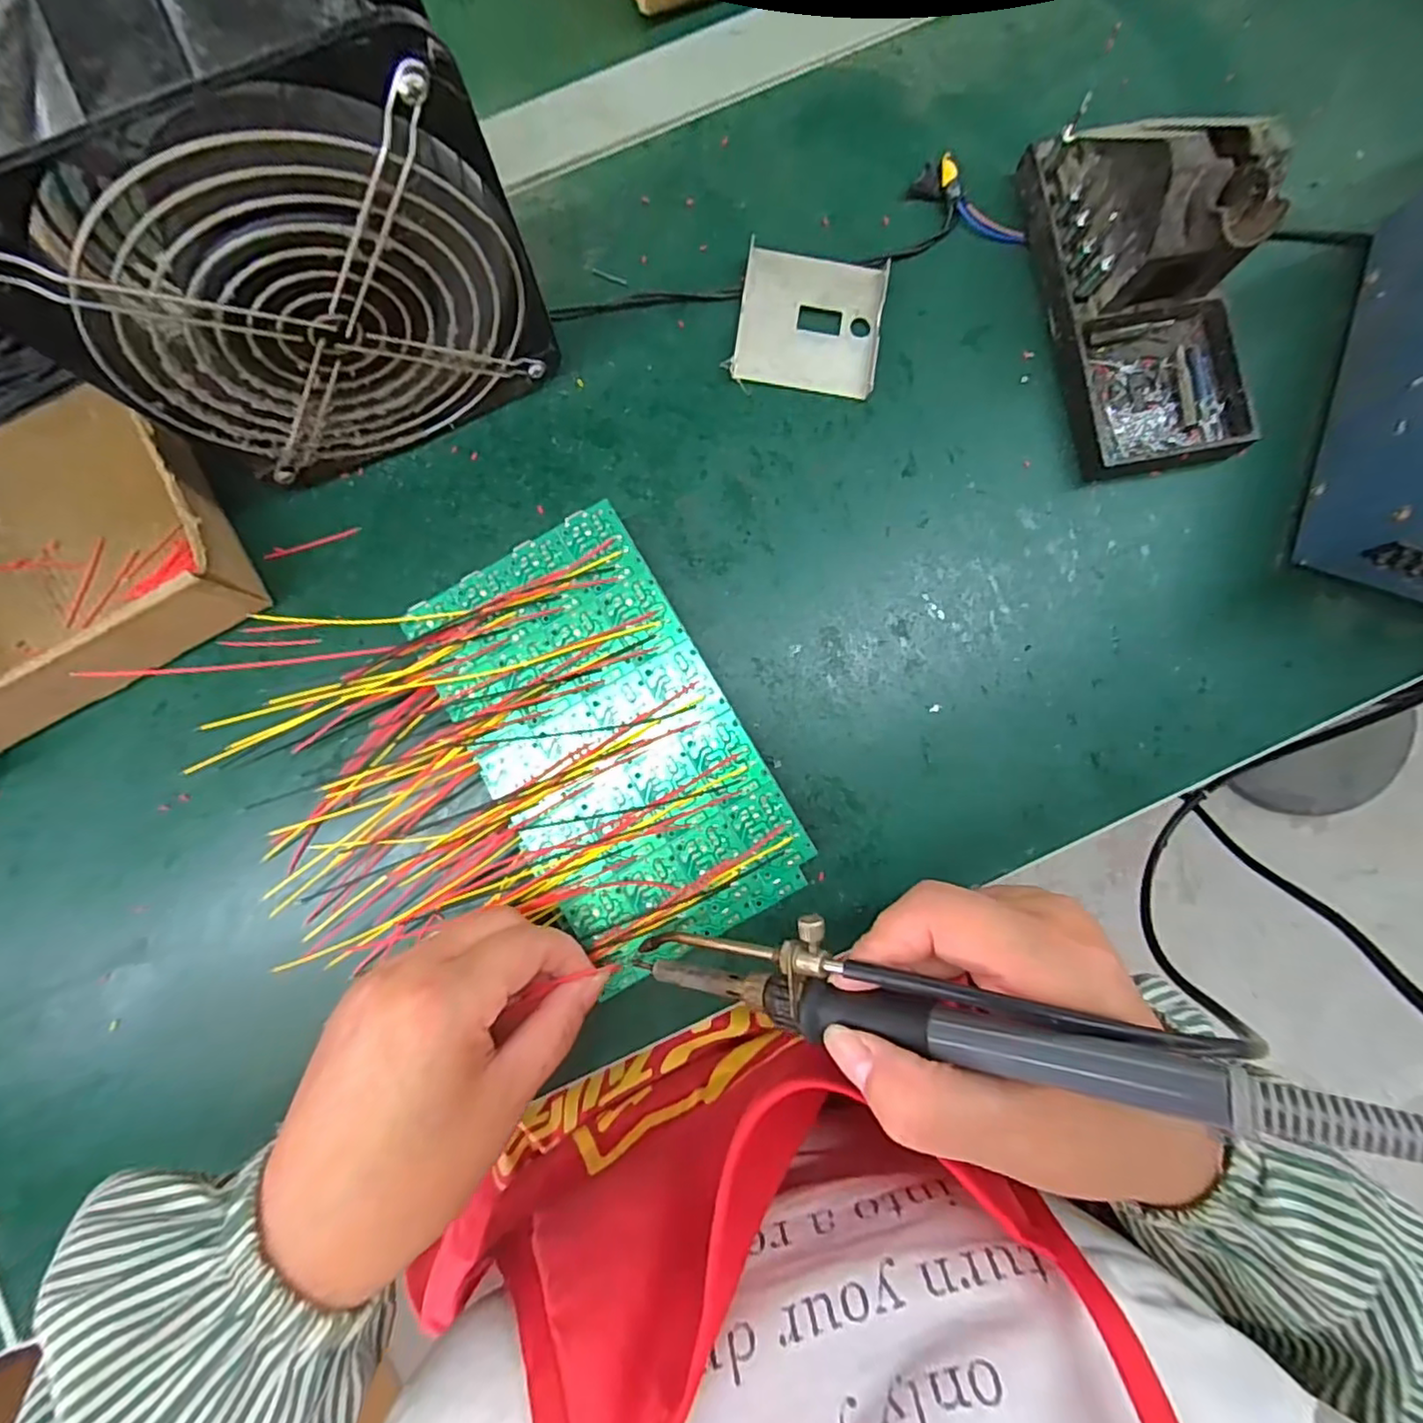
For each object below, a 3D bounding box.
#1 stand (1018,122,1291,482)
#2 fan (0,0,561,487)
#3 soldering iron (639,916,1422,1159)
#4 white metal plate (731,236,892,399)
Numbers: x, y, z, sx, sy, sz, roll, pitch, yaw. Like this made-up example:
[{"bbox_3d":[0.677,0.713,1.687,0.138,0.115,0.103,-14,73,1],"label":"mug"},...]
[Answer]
[{"bbox_3d":[0.204,-0.198,0.276,0.079,0.070,0.160,-9,86,-1],"label":"stand"},{"bbox_3d":[-0.145,-0.161,0.231,0.146,0.155,0.056,-23,86,-2],"label":"fan"},{"bbox_3d":[0.061,0.082,0.179,0.188,0.018,0.031,-1,83,33],"label":"soldering iron"},{"bbox_3d":[0.048,-0.191,0.307,0.069,0.010,0.066,8,85,0],"label":"white metal plate"}]

